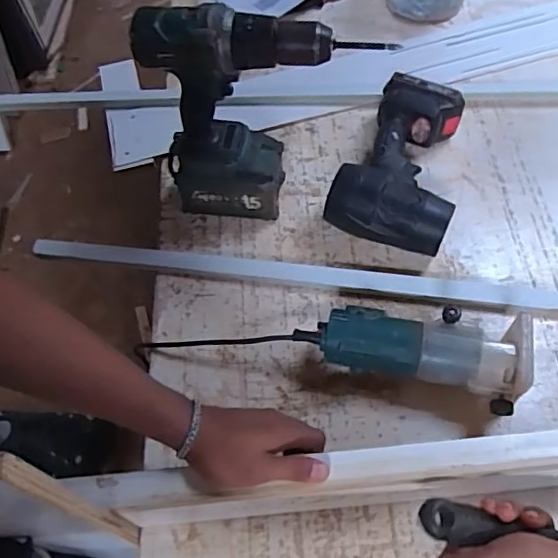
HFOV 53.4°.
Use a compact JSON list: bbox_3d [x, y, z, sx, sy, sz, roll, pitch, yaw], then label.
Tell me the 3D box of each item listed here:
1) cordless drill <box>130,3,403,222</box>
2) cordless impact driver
[{"bbox_3d":[-0.035,-0.186,0.671,0.224,0.291,0.073,4,60,4],"label":"cordless drill"},{"bbox_3d":[0.175,-0.149,0.752,0.146,0.088,0.247,21,62,14],"label":"cordless impact driver"}]

